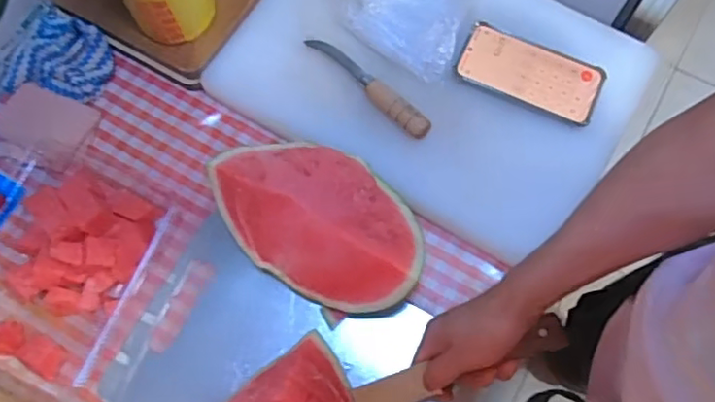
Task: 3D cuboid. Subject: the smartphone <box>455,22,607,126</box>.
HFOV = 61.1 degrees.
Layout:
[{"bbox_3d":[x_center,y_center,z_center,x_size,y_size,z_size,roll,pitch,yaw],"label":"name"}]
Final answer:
[{"bbox_3d":[0.192,-0.144,0.672,0.153,0.012,0.076,25,74,9],"label":"smartphone"}]

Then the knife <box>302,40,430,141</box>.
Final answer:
[{"bbox_3d":[0.011,-0.131,0.669,0.022,0.018,0.176,-43,76,-11],"label":"knife"}]

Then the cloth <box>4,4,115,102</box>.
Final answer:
[{"bbox_3d":[-0.350,-0.170,0.710,0.115,0.039,0.110,20,74,8],"label":"cloth"}]

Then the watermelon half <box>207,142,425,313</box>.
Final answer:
[{"bbox_3d":[-0.035,0.017,0.603,0.215,0.090,0.139,34,76,12],"label":"watermelon half"}]

